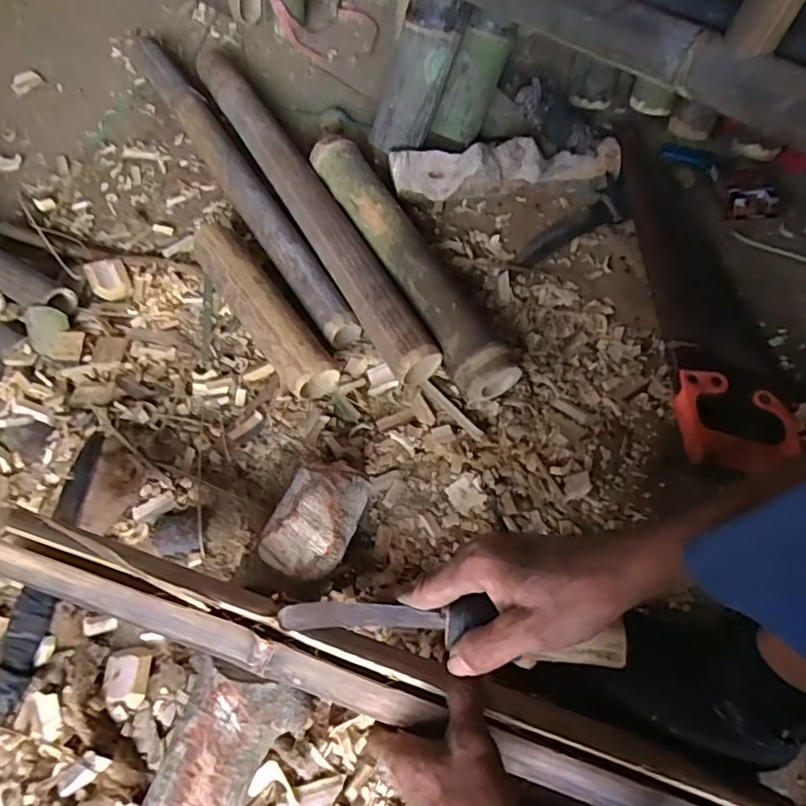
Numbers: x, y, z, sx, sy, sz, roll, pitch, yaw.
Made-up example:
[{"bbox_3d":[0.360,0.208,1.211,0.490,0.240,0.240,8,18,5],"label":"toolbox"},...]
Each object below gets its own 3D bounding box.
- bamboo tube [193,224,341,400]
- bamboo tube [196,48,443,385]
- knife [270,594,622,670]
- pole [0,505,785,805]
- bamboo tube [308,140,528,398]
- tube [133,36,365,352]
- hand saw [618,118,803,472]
[{"bbox_3d":[-0.165,-0.109,0.671,0.062,0.060,0.251,-32,66,-15],"label":"bamboo tube"},{"bbox_3d":[-0.133,-0.276,0.762,0.064,0.063,0.631,-26,63,-13],"label":"bamboo tube"},{"bbox_3d":[0.026,0.147,0.382,0.230,0.040,0.028,2,61,12],"label":"knife"},{"bbox_3d":[-0.023,0.210,0.442,0.637,0.029,0.053,19,64,3],"label":"pole"},{"bbox_3d":[0.011,-0.179,0.700,0.080,0.073,0.410,-25,64,-12],"label":"bamboo tube"},{"bbox_3d":[-0.242,-0.330,0.793,0.058,0.053,0.675,-29,65,-14],"label":"tube"},{"bbox_3d":[0.363,-0.163,0.709,0.143,0.036,0.509,0,62,1],"label":"hand saw"}]

